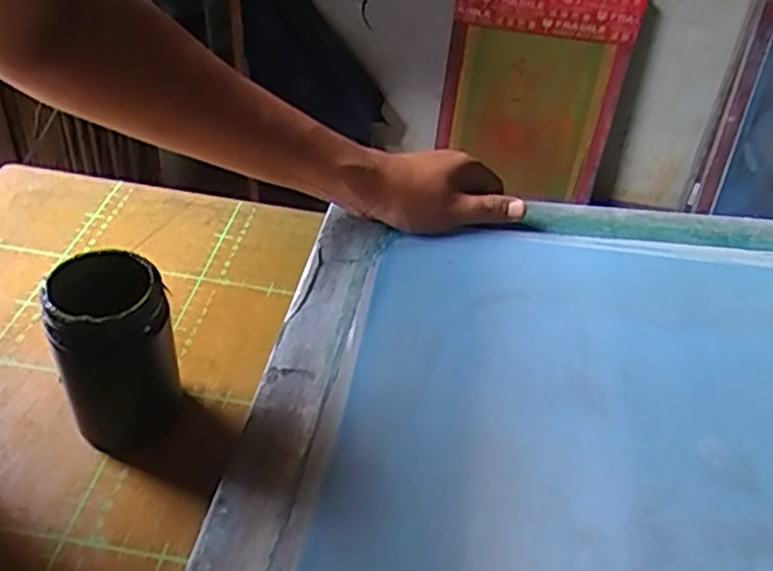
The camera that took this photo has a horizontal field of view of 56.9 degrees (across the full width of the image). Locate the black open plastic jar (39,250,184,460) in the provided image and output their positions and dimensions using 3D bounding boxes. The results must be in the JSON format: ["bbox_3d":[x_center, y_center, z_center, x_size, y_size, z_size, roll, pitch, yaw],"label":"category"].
[{"bbox_3d":[-0.139,0.039,0.375,0.062,0.102,0.066,14,43,19],"label":"black open plastic jar"}]

